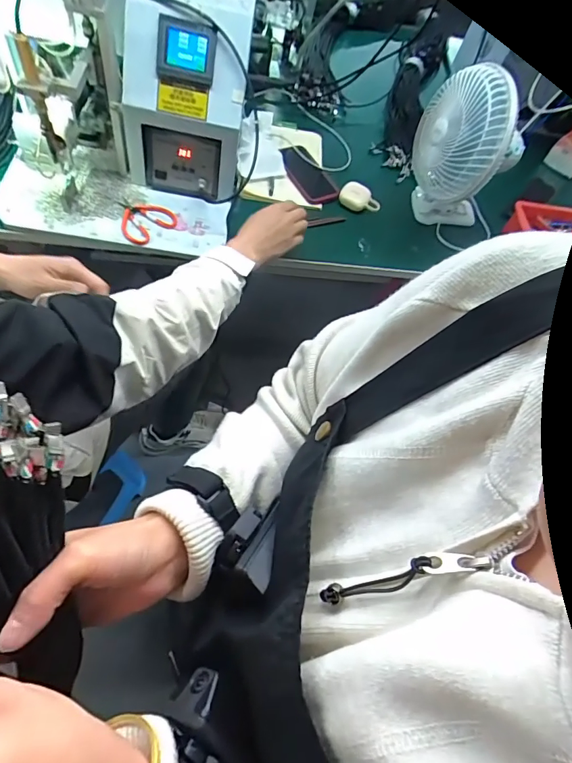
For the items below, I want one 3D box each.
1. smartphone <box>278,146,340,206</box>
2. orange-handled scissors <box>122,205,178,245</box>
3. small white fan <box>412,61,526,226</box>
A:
[{"bbox_3d":[0.046,-0.429,0.904,0.077,0.014,0.146,-30,87,-24],"label":"smartphone"},{"bbox_3d":[-0.257,-0.285,0.785,0.105,0.020,0.091,5,55,0],"label":"orange-handled scissors"},{"bbox_3d":[0.304,-0.377,0.776,0.167,0.279,0.152,22,69,7],"label":"small white fan"}]

